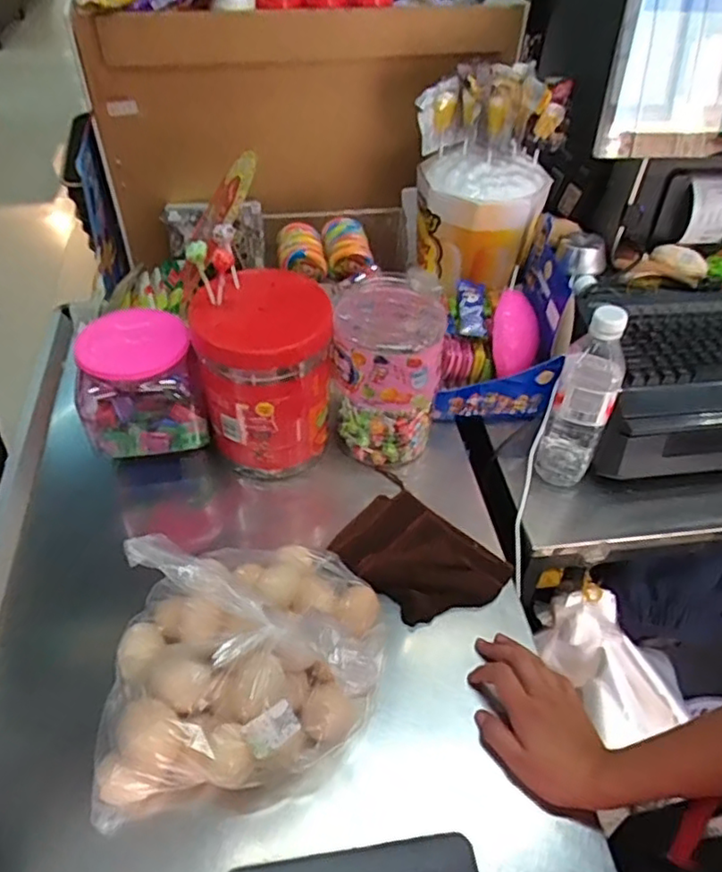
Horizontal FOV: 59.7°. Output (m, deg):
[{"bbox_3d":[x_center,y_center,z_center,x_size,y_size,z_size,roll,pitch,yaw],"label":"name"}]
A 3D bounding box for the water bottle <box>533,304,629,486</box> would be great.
[{"bbox_3d":[0.251,-0.038,0.710,0.066,0.236,0.058,18,48,14],"label":"water bottle"}]

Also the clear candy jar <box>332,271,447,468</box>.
[{"bbox_3d":[0.031,-0.072,0.750,0.121,0.193,0.121,1,46,-1],"label":"clear candy jar"}]

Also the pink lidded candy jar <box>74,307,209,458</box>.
[{"bbox_3d":[-0.251,-0.062,0.712,0.132,0.126,0.110,-10,48,-12],"label":"pink lidded candy jar"}]

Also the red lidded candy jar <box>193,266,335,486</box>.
[{"bbox_3d":[-0.107,-0.065,0.729,0.146,0.198,0.133,1,46,-1],"label":"red lidded candy jar"}]

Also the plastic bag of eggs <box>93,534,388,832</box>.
[{"bbox_3d":[-0.097,0.190,0.551,0.243,0.115,0.215,-2,47,-4],"label":"plastic bag of eggs"}]

